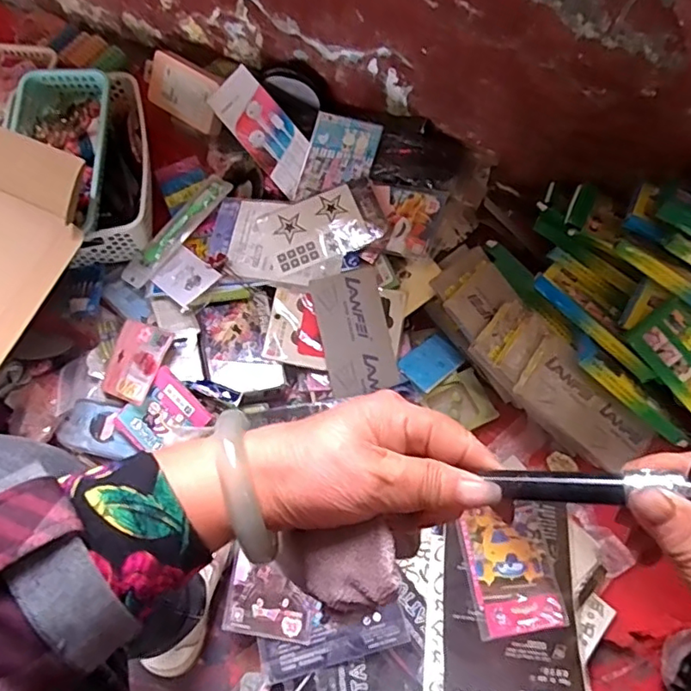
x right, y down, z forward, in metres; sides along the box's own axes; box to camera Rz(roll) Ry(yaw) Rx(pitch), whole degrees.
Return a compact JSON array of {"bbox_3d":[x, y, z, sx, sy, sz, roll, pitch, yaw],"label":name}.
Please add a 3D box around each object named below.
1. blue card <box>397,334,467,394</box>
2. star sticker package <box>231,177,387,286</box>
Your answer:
[{"bbox_3d":[0.118,0.023,0.782,0.058,0.006,0.099,42,49,19],"label":"blue card"},{"bbox_3d":[-0.054,-0.154,0.795,0.214,0.008,0.130,-10,74,5],"label":"star sticker package"}]

